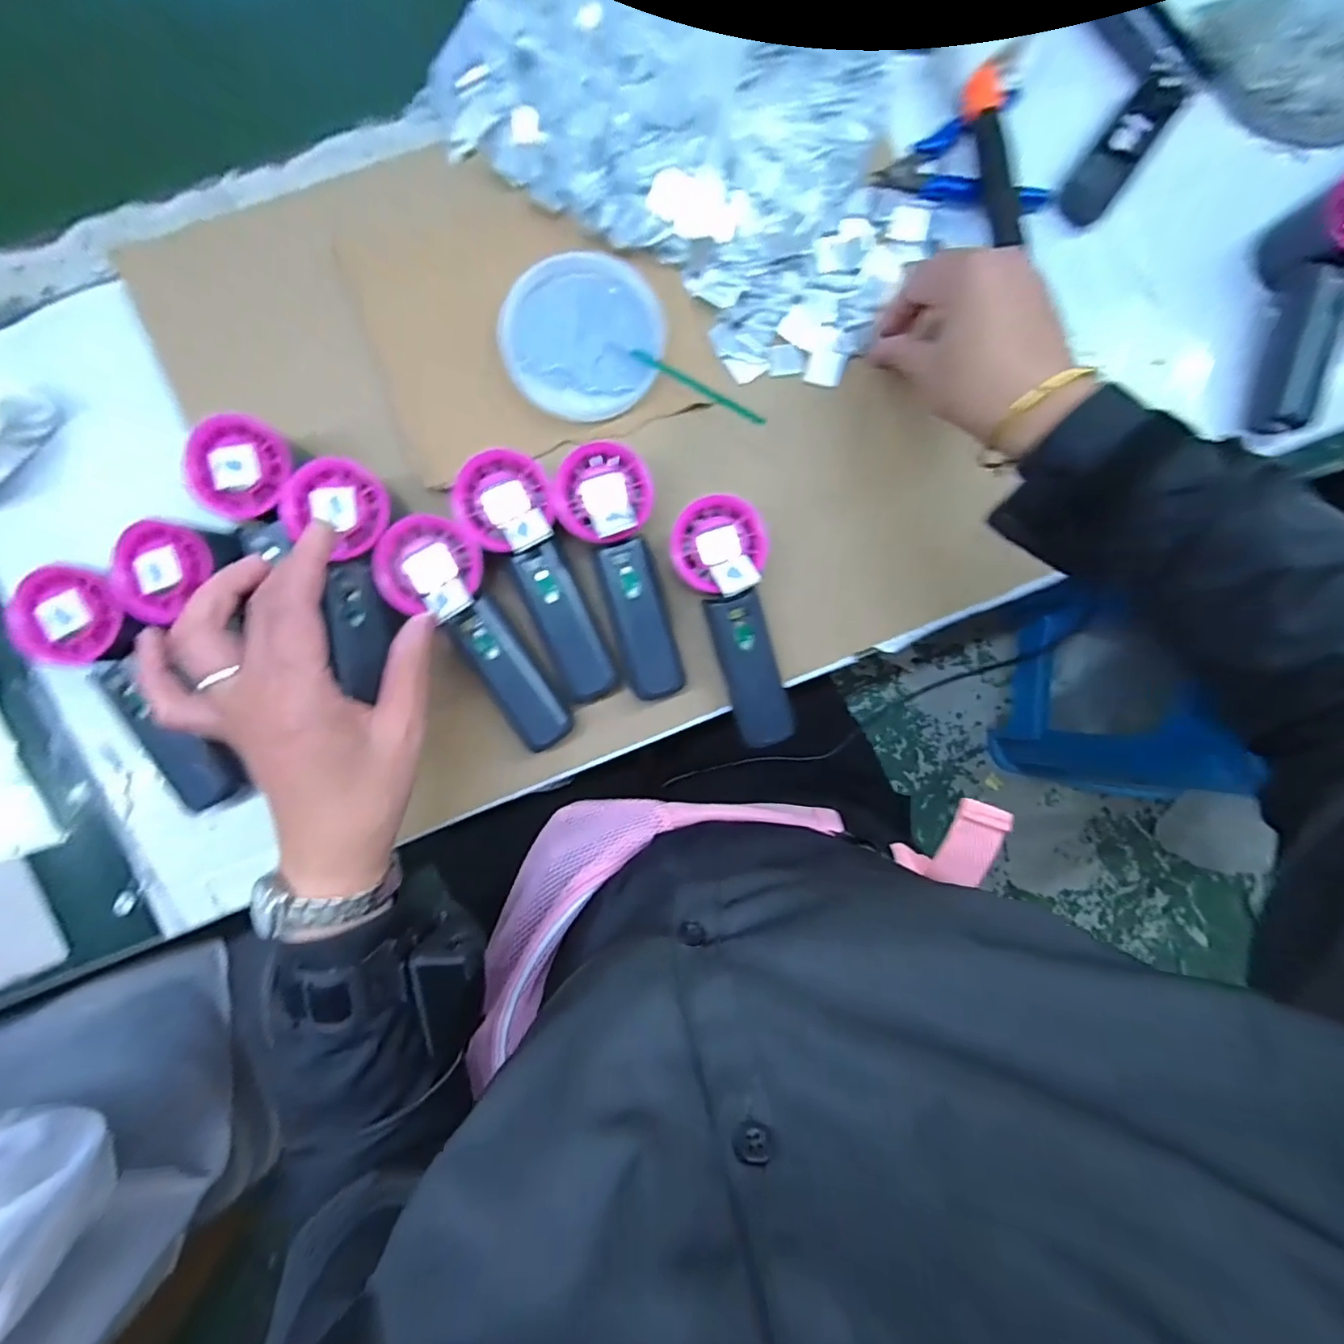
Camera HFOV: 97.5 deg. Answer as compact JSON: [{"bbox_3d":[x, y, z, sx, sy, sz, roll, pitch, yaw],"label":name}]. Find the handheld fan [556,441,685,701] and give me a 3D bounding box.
[{"bbox_3d":[-0.026,-0.058,0.360,0.052,0.030,0.154,-16,106,-2],"label":"handheld fan"}]

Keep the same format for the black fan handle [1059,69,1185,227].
[{"bbox_3d":[0.314,-0.369,0.414,0.030,0.018,0.123,37,87,-2],"label":"black fan handle"}]

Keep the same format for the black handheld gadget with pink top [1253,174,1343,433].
[{"bbox_3d":[0.436,-0.246,0.402,0.049,0.052,0.156,5,102,-1],"label":"black handheld gadget with pink top"}]

